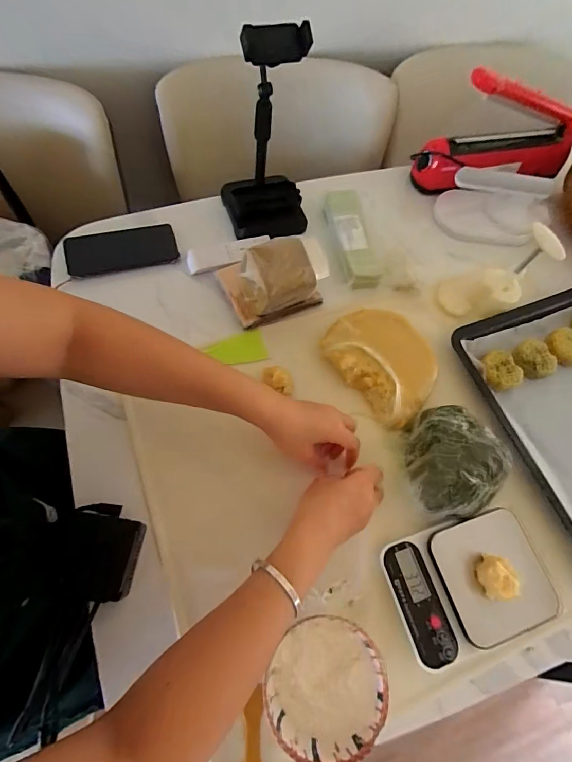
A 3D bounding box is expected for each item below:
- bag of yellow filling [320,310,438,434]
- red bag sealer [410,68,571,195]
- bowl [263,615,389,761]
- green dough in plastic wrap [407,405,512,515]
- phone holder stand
[{"bbox_3d":[0.141,-0.032,0.547,0.126,0.030,0.162,-37,75,-20],"label":"bag of yellow filling"},{"bbox_3d":[0.390,-0.432,0.676,0.303,0.167,0.066,-13,68,-12],"label":"red bag sealer"},{"bbox_3d":[0.039,0.298,0.386,0.109,0.058,0.113,2,66,-5],"label":"bowl"},{"bbox_3d":[0.206,0.093,0.476,0.125,0.070,0.115,2,66,-5],"label":"green dough in plastic wrap"},{"bbox_3d":[-0.025,-0.333,0.548,0.130,0.241,0.116,-3,67,-8],"label":"phone holder stand"}]

